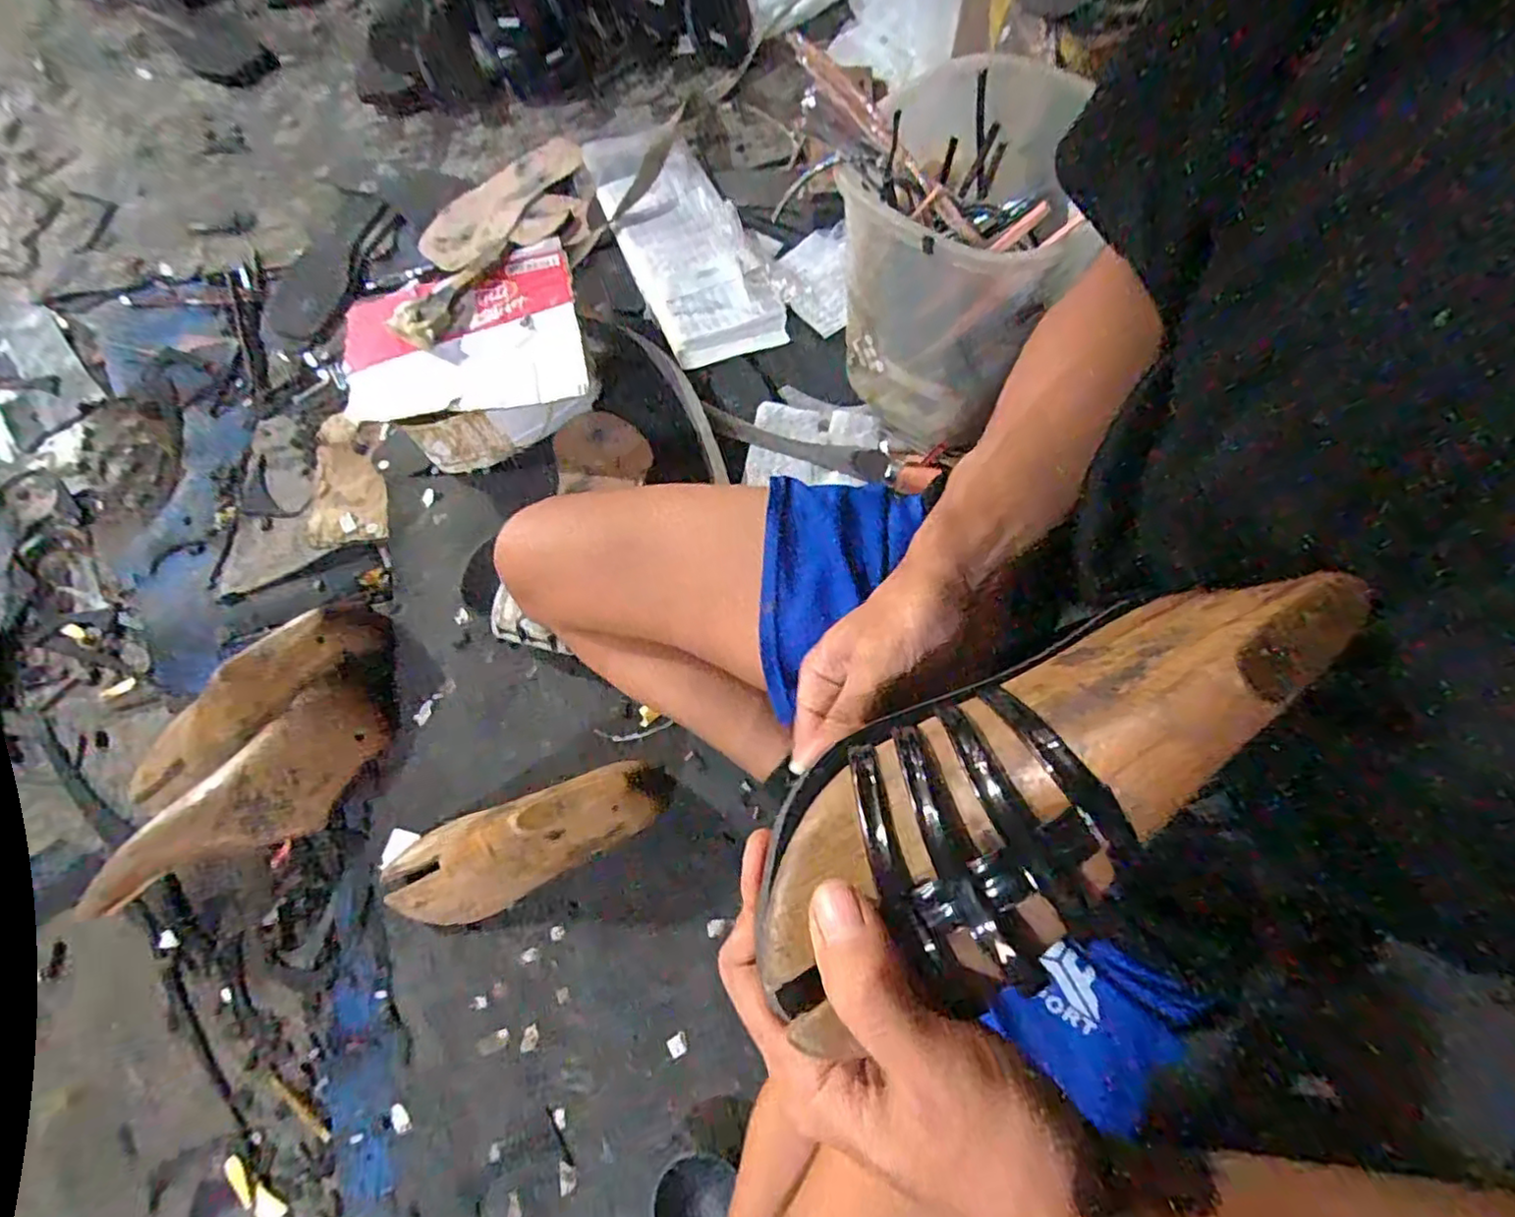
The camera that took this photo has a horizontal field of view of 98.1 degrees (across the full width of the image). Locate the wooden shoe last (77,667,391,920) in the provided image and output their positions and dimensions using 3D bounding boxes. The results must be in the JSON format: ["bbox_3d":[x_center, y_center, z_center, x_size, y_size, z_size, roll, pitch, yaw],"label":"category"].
[{"bbox_3d":[-0.405,0.159,0.542,0.074,0.066,0.243,39,76,14],"label":"wooden shoe last"}]

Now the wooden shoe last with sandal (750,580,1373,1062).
[{"bbox_3d":[0.092,0.055,0.219,0.190,0.068,0.083,-42,38,7],"label":"wooden shoe last with sandal"}]

